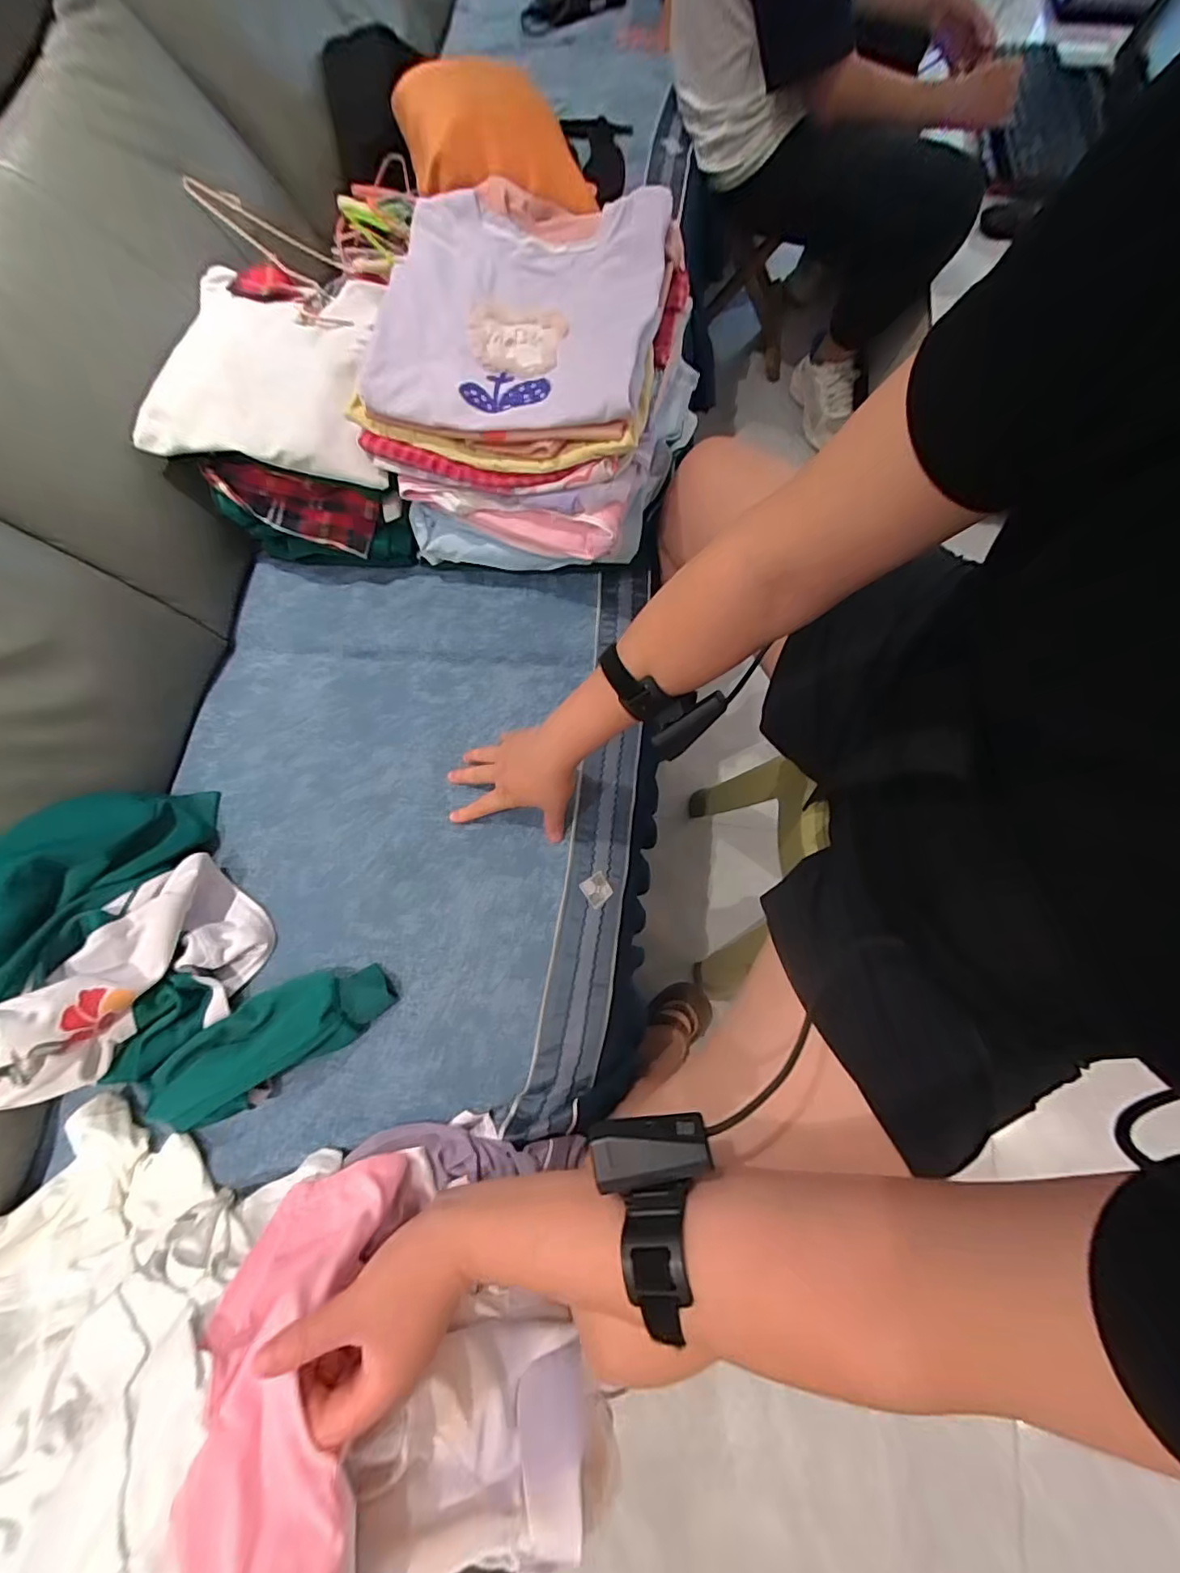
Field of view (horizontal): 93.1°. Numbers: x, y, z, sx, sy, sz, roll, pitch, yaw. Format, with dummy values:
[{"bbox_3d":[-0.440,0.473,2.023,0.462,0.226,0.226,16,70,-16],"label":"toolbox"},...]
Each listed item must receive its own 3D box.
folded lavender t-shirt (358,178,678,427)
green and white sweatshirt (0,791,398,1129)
[{"bbox_3d":[-0.072,-0.497,0.581,0.268,0.054,0.273,11,73,4],"label":"folded lavender t-shirt"},{"bbox_3d":[-0.417,0.174,0.510,0.338,0.157,0.254,40,77,12],"label":"green and white sweatshirt"}]

